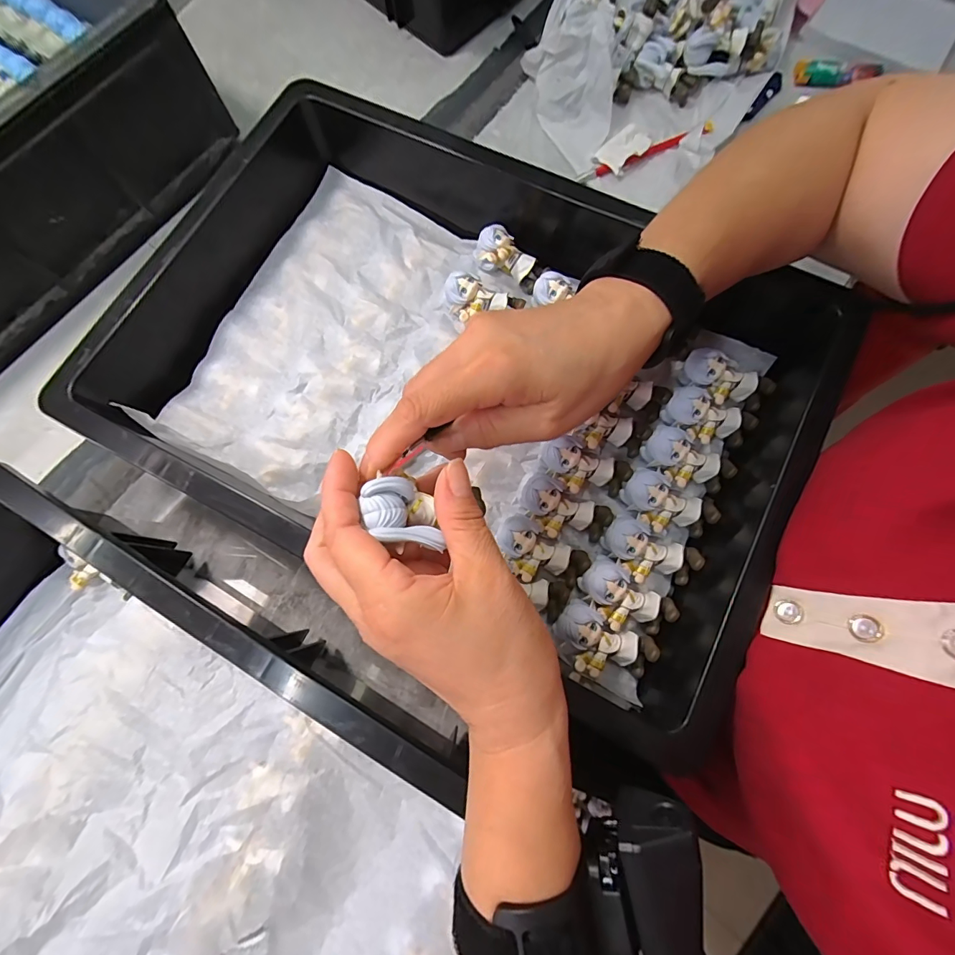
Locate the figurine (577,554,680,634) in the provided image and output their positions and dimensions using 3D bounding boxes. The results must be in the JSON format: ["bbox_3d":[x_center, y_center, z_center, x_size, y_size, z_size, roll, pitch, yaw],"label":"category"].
[{"bbox_3d":[0.097,0.080,0.280,0.062,0.024,0.039,31,77,-5],"label":"figurine"}]

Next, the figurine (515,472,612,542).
[{"bbox_3d":[0.058,0.026,0.300,0.063,0.032,0.035,26,76,-7],"label":"figurine"}]

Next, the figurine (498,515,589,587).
[{"bbox_3d":[0.041,0.052,0.291,0.063,0.029,0.038,29,76,-5],"label":"figurine"}]

